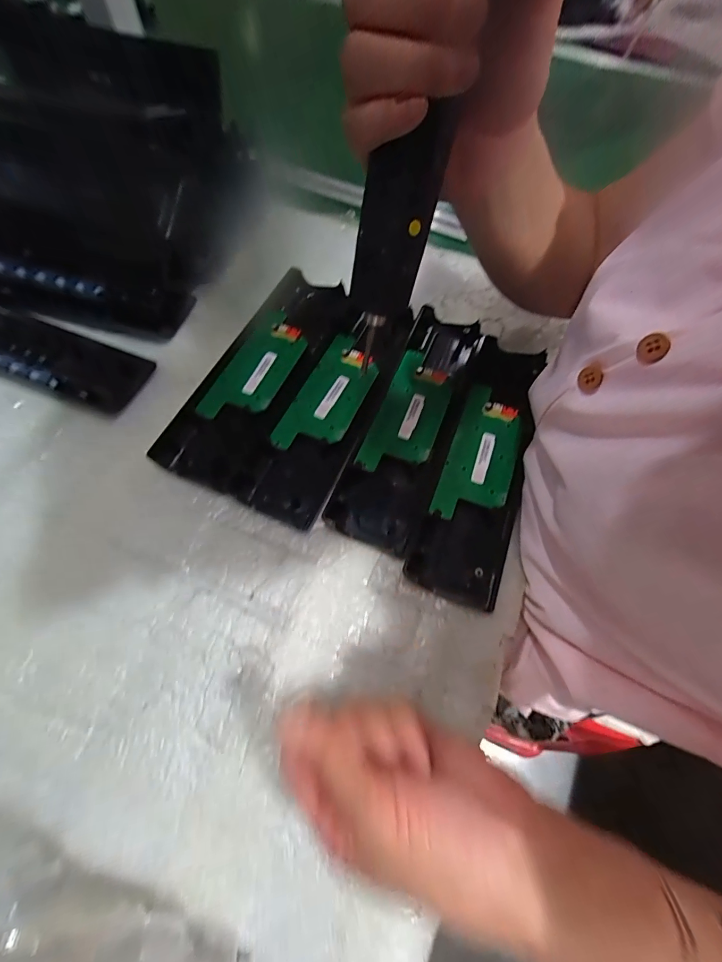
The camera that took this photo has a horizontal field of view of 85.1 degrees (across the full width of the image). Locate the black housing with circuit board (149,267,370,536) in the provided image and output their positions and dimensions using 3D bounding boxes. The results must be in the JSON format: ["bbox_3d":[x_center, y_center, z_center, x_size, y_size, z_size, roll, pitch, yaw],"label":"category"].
[{"bbox_3d":[-0.080,-0.101,0.353,0.084,0.016,0.237,23,66,8],"label":"black housing with circuit board"}]

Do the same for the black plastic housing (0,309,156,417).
[{"bbox_3d":[-0.308,-0.124,0.357,0.235,0.015,0.066,21,66,8],"label":"black plastic housing"}]

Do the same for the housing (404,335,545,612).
[{"bbox_3d":[0.104,-0.023,0.328,0.066,0.011,0.243,19,66,7],"label":"housing"}]

